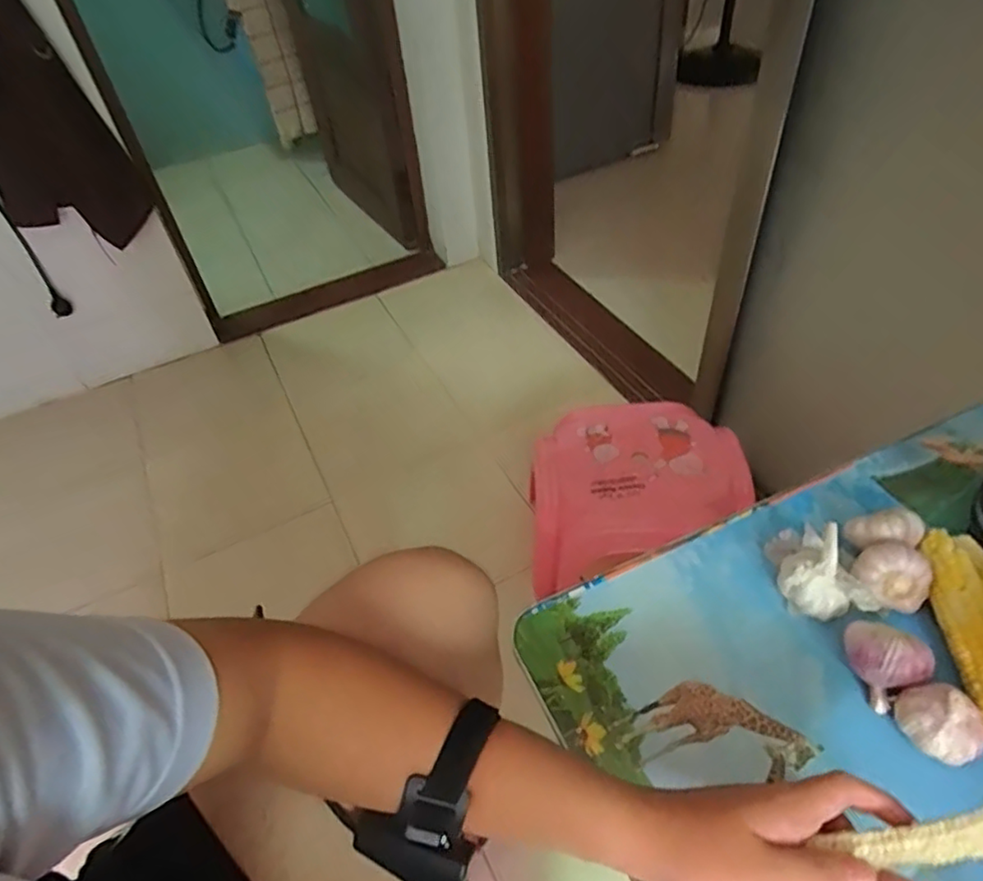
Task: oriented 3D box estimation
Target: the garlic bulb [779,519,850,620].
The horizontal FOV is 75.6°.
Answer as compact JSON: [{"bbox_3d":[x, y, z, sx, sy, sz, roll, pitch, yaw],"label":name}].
[{"bbox_3d":[0.256,0.109,0.513,0.044,0.057,0.059,-6,47,0],"label":"garlic bulb"}]

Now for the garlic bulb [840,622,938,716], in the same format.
[{"bbox_3d":[0.288,0.157,0.465,0.044,0.044,0.053,-24,49,-16],"label":"garlic bulb"}]

